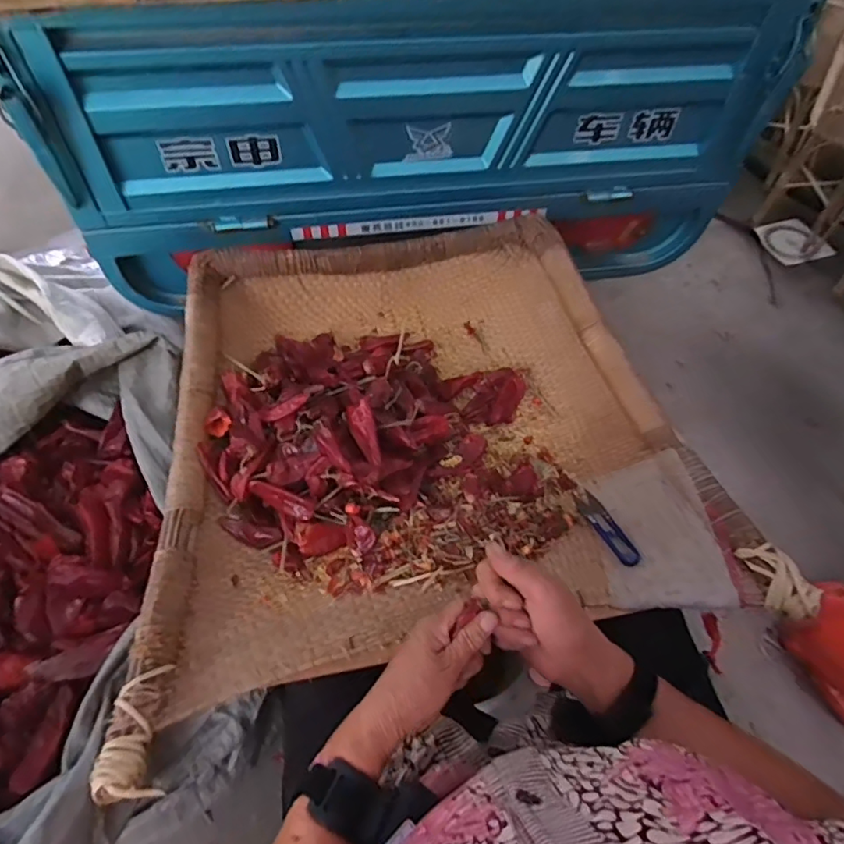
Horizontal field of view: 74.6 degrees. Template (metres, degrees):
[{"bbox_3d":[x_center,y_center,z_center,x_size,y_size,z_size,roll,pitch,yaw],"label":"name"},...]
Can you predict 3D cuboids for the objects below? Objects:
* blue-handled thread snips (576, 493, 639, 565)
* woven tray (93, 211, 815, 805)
[{"bbox_3d":[0.217,0.124,0.651,0.027,0.008,0.113,-11,34,-11],"label":"blue-handled thread snips"},{"bbox_3d":[-0.006,0.016,0.706,0.624,0.112,0.642,-9,58,-7],"label":"woven tray"}]

